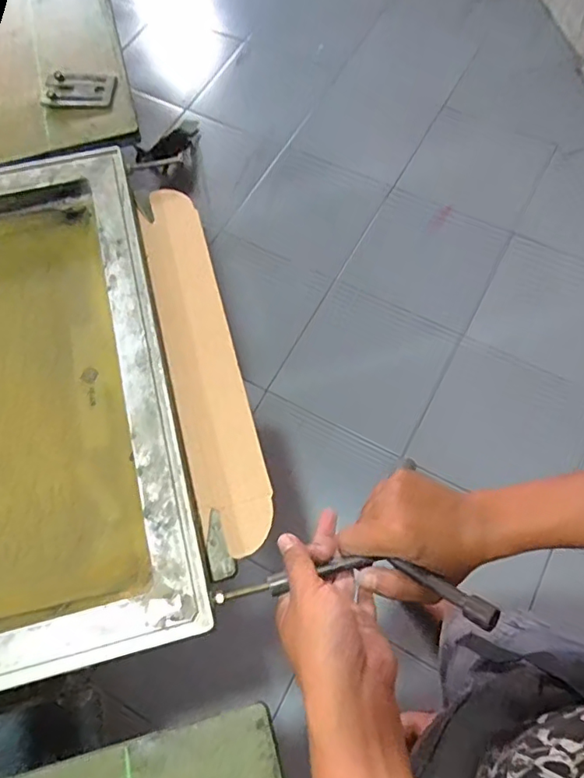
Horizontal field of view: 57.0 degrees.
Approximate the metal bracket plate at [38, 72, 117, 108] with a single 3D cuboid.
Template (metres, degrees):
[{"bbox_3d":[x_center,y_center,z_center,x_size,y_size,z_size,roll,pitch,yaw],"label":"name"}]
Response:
[{"bbox_3d":[-0.246,-0.348,0.623,0.081,0.012,0.051,2,67,3],"label":"metal bracket plate"}]

